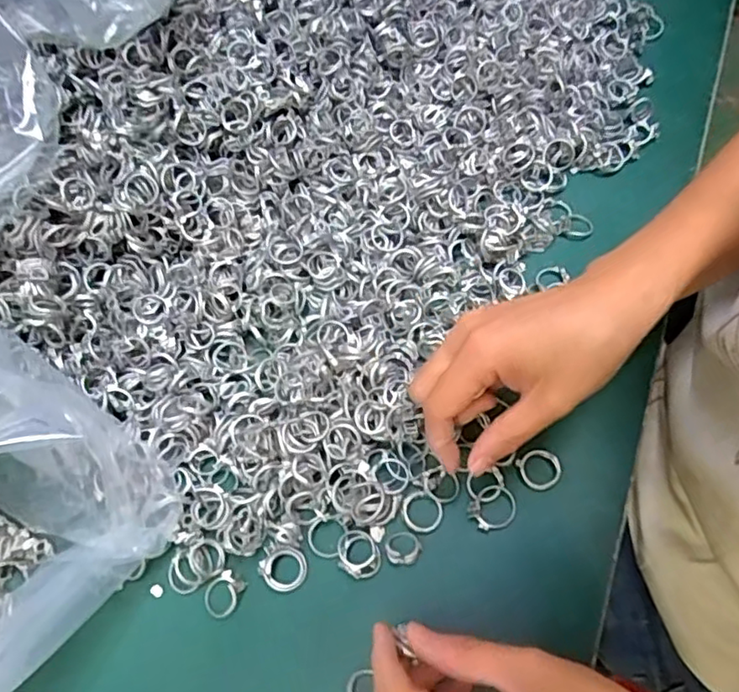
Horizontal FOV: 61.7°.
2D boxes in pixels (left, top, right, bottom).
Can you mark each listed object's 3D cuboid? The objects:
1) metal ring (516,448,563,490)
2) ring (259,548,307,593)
[{"bbox_3d":[0.097,0.068,0.346,0.022,0.006,0.022,-2,60,3],"label":"metal ring"},{"bbox_3d":[-0.046,0.120,0.331,0.024,0.007,0.021,-29,62,-12],"label":"ring"}]

